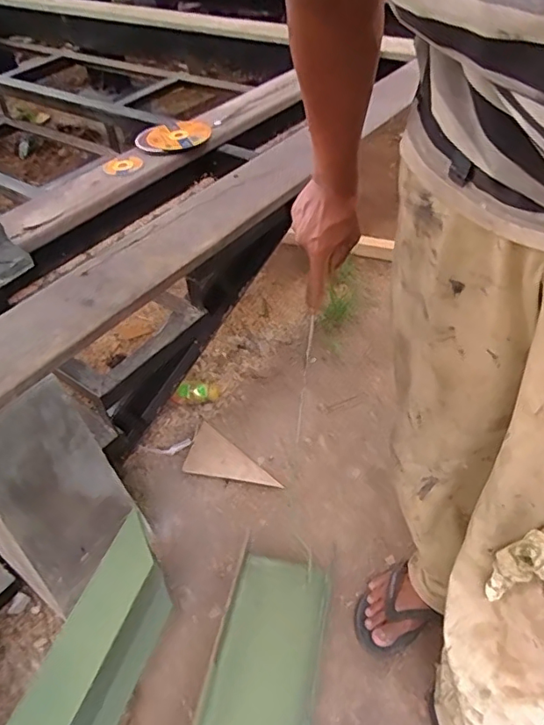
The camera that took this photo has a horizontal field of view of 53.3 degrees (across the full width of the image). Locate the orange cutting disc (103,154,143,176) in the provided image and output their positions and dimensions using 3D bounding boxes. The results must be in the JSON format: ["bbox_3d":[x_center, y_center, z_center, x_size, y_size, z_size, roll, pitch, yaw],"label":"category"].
[{"bbox_3d":[-0.230,-0.304,0.834,0.051,0.009,0.058,30,55,31],"label":"orange cutting disc"}]

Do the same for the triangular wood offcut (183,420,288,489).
[{"bbox_3d":[-0.114,0.227,1.211,0.120,0.014,0.244,-32,50,-32],"label":"triangular wood offcut"}]

